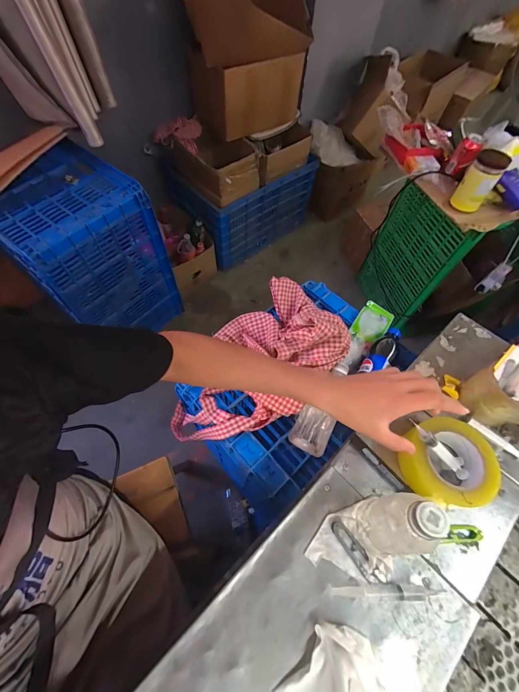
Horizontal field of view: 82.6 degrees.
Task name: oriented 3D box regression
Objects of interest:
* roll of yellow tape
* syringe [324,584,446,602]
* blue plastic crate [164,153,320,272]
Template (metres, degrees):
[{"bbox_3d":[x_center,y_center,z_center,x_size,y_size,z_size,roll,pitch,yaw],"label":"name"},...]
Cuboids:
[{"bbox_3d":[0.277,0.169,0.435,0.121,0.043,0.120,1,61,-2],"label":"roll of yellow tape"},{"bbox_3d":[0.163,0.313,0.376,0.152,0.012,0.016,3,61,-1],"label":"syringe"},{"bbox_3d":[-0.087,-0.807,1.673,0.712,0.407,0.398,-36,68,-20],"label":"blue plastic crate"}]

